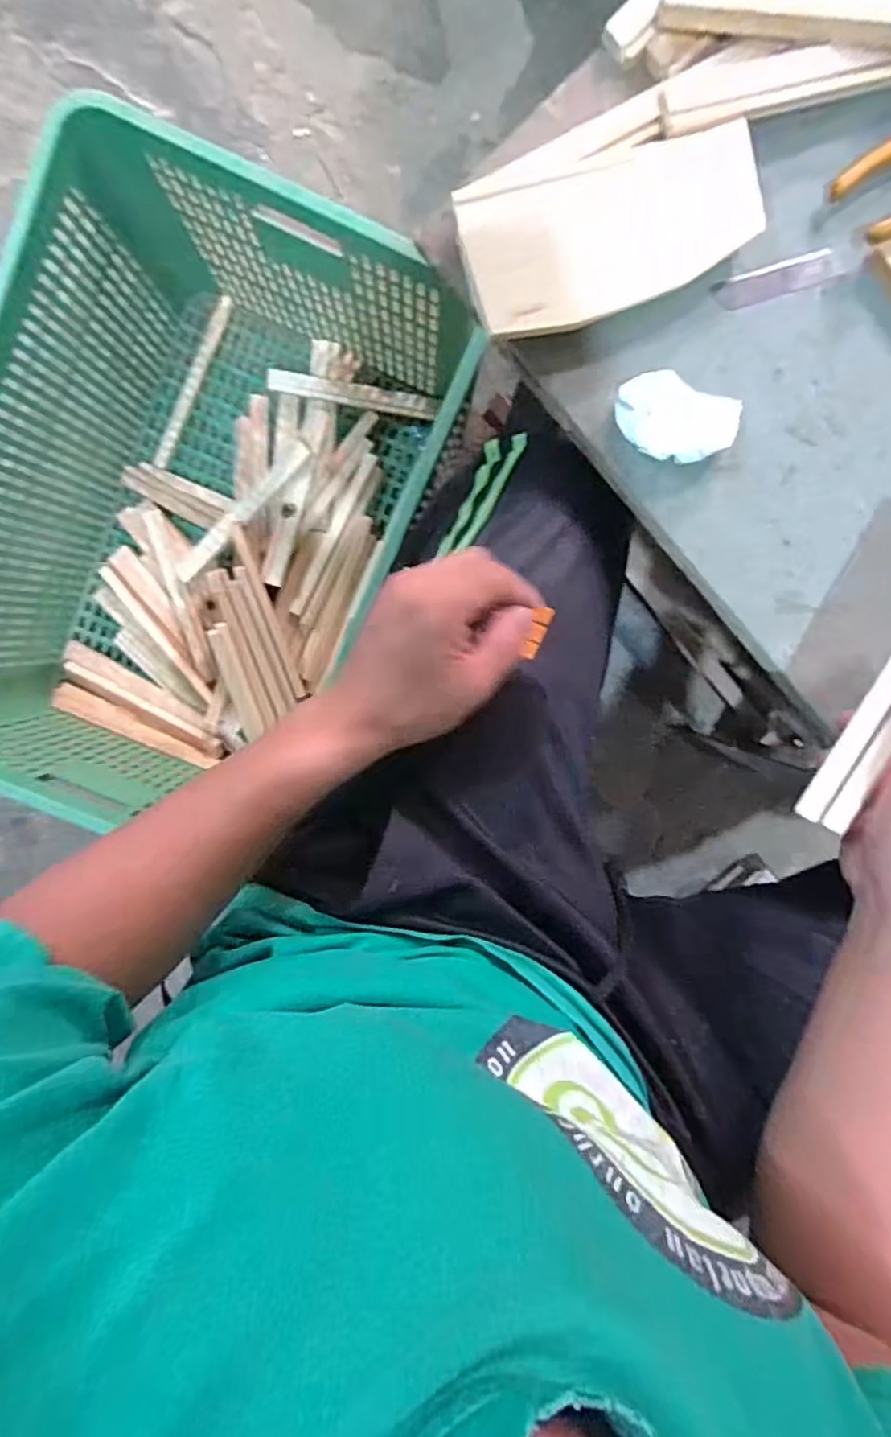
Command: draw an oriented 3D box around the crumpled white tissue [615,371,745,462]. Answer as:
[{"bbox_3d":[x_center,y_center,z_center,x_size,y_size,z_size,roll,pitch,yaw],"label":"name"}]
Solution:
[{"bbox_3d":[0.150,-0.193,0.424,0.080,0.025,0.047,15,97,-4],"label":"crumpled white tissue"}]

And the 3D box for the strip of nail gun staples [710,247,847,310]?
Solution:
[{"bbox_3d":[0.218,-0.288,0.426,0.085,0.004,0.020,-16,105,0],"label":"strip of nail gun staples"}]

